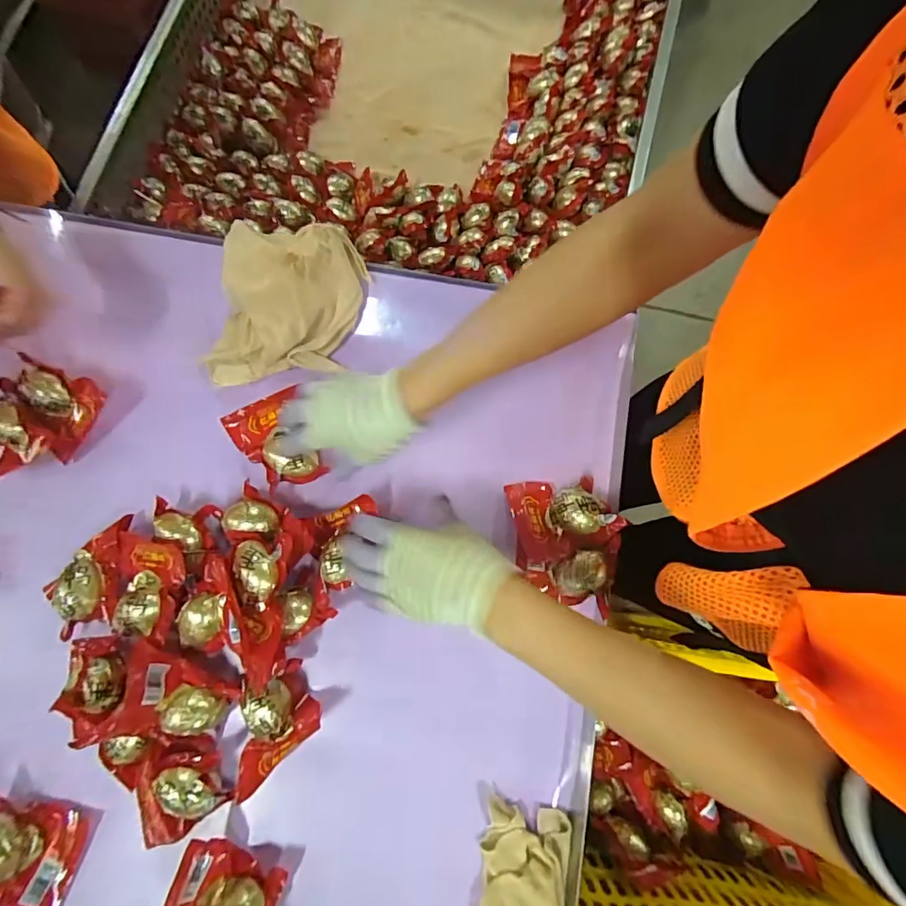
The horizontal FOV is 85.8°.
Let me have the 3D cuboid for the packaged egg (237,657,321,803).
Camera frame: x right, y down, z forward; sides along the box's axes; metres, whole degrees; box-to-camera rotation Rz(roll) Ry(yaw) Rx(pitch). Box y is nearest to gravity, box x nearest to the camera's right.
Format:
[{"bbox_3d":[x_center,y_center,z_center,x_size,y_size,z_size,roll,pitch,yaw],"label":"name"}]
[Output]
[{"bbox_3d":[-0.178,0.258,0.465,0.104,0.038,0.070,-42,82,-8],"label":"packaged egg"}]

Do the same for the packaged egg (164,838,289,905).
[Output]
[{"bbox_3d":[-0.210,0.408,0.441,0.097,0.056,0.085,16,79,2],"label":"packaged egg"}]

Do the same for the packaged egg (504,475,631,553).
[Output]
[{"bbox_3d":[0.119,0.064,0.519,0.107,0.047,0.077,-6,78,-2],"label":"packaged egg"}]

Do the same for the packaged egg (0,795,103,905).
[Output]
[{"bbox_3d":[-0.417,0.385,0.457,0.113,0.045,0.101,14,78,2],"label":"packaged egg"}]

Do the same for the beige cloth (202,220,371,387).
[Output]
[{"bbox_3d":[-0.190,-0.171,0.547,0.178,0.077,0.175,3,78,0],"label":"beige cloth"}]

